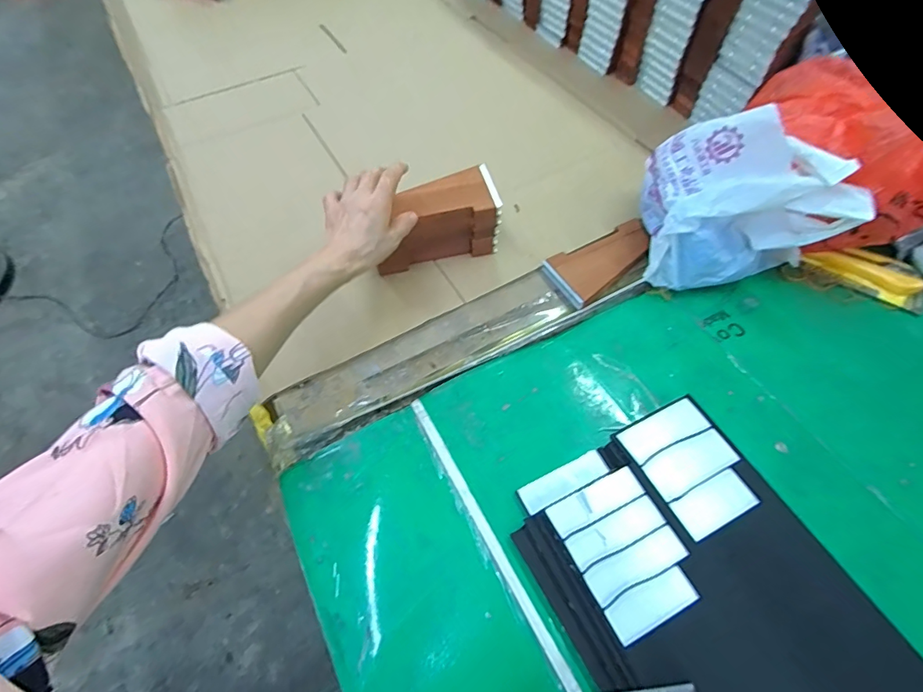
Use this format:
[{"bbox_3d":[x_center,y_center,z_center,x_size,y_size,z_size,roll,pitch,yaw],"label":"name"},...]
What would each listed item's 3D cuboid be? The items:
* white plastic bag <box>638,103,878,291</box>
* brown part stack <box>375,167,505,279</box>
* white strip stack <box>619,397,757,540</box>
[{"bbox_3d":[0.307,-0.156,0.518,0.178,0.159,0.131,2,57,4],"label":"white plastic bag"},{"bbox_3d":[-0.035,-0.154,0.574,0.150,0.080,0.075,-12,57,-6],"label":"brown part stack"},{"bbox_3d":[0.212,0.113,0.430,0.085,0.018,0.108,-24,59,-13],"label":"white strip stack"}]

